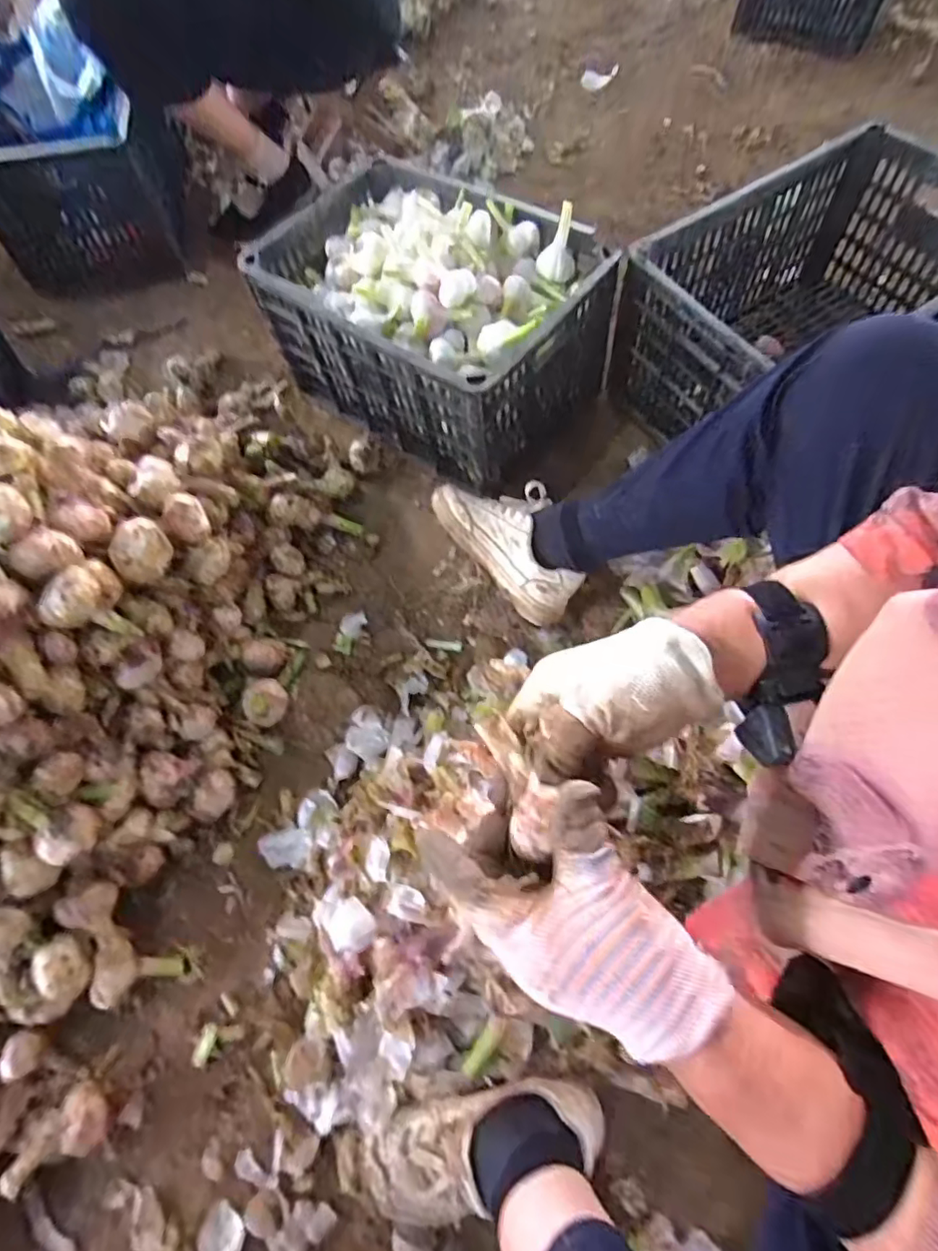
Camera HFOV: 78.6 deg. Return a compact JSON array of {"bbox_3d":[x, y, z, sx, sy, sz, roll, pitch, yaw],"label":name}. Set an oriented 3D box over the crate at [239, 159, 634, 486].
[{"bbox_3d":[-0.044,-0.439,0.834,0.432,0.221,0.305,35,71,17],"label":"crate"}]

